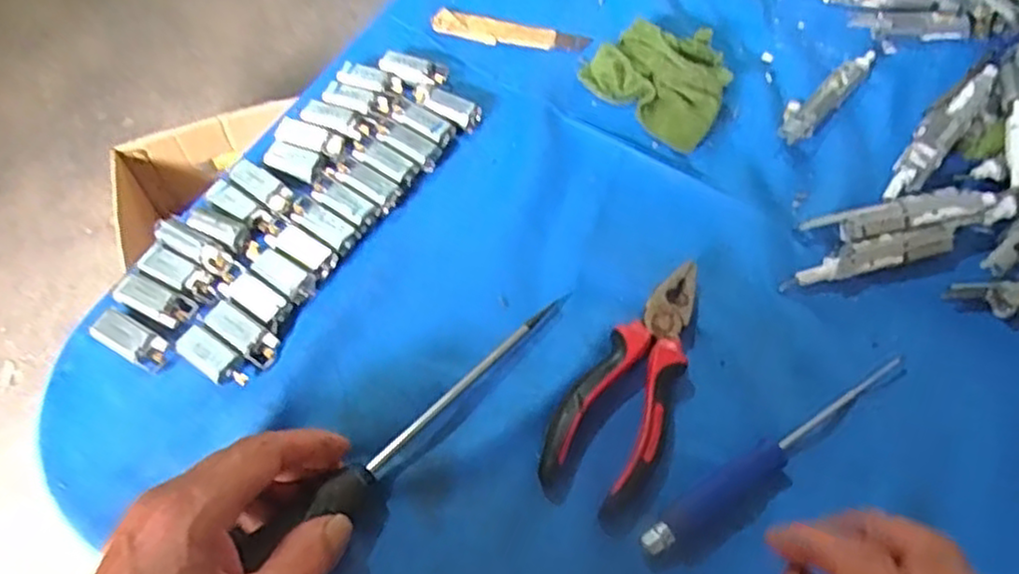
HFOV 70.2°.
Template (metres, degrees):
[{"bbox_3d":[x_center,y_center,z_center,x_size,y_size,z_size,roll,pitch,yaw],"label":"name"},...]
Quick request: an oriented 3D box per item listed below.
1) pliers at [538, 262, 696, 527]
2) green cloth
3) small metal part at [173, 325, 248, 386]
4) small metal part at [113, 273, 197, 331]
[{"bbox_3d":[0.070,0.052,0.405,0.057,0.018,0.151,25,64,12],"label":"pliers"},{"bbox_3d":[0.111,-0.152,0.507,0.098,0.039,0.073,40,68,19],"label":"green cloth"},{"bbox_3d":[-0.166,0.039,0.404,0.044,0.015,0.019,29,65,14],"label":"small metal part"},{"bbox_3d":[-0.204,0.008,0.416,0.043,0.011,0.019,21,63,10],"label":"small metal part"}]

